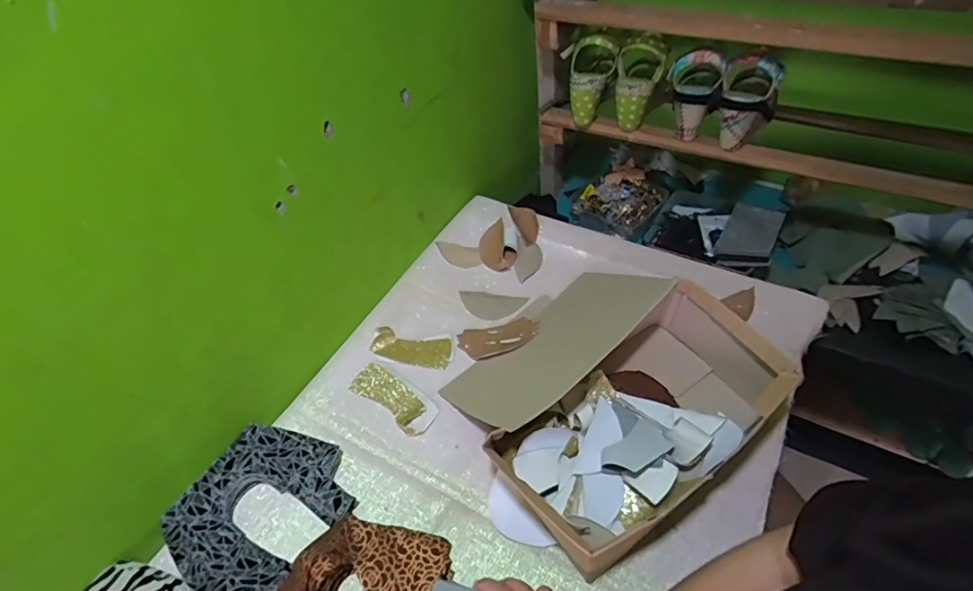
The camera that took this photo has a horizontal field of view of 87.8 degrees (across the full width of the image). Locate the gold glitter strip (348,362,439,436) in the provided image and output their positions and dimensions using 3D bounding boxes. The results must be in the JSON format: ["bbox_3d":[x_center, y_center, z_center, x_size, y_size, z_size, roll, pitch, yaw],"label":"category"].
[{"bbox_3d":[-0.130,0.142,0.709,0.133,0.008,0.054,28,57,28],"label":"gold glitter strip"}]

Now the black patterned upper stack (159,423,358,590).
[{"bbox_3d":[-0.267,0.254,0.609,0.176,0.038,0.192,26,55,26],"label":"black patterned upper stack"}]

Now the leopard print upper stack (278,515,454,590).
[{"bbox_3d":[-0.140,0.317,0.531,0.133,0.047,0.184,23,54,25],"label":"leopard print upper stack"}]

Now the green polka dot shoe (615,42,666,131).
[{"bbox_3d":[0.259,-0.354,0.858,0.078,0.125,0.088,6,49,12],"label":"green polka dot shoe"}]

